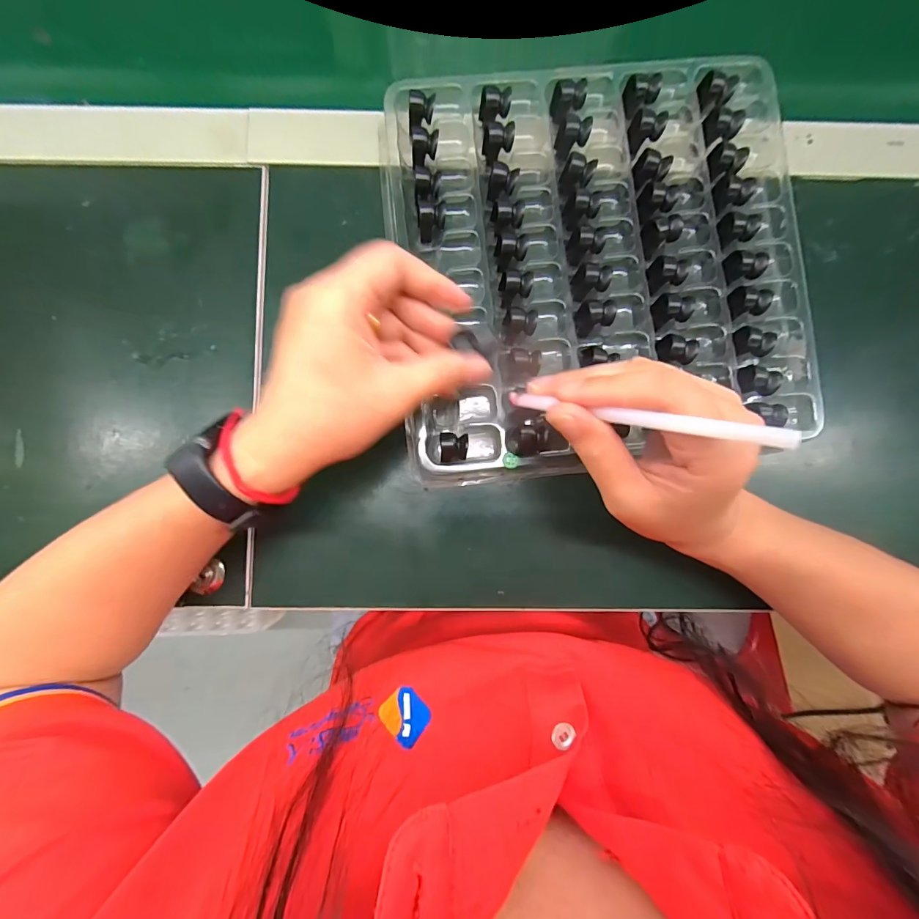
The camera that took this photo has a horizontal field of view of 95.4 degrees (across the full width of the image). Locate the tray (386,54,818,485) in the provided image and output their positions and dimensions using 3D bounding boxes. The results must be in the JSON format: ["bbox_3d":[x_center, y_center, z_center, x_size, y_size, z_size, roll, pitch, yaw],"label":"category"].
[{"bbox_3d":[0.092,-0.127,0.272,0.249,0.028,0.251,-9,86,-1],"label":"tray"}]

